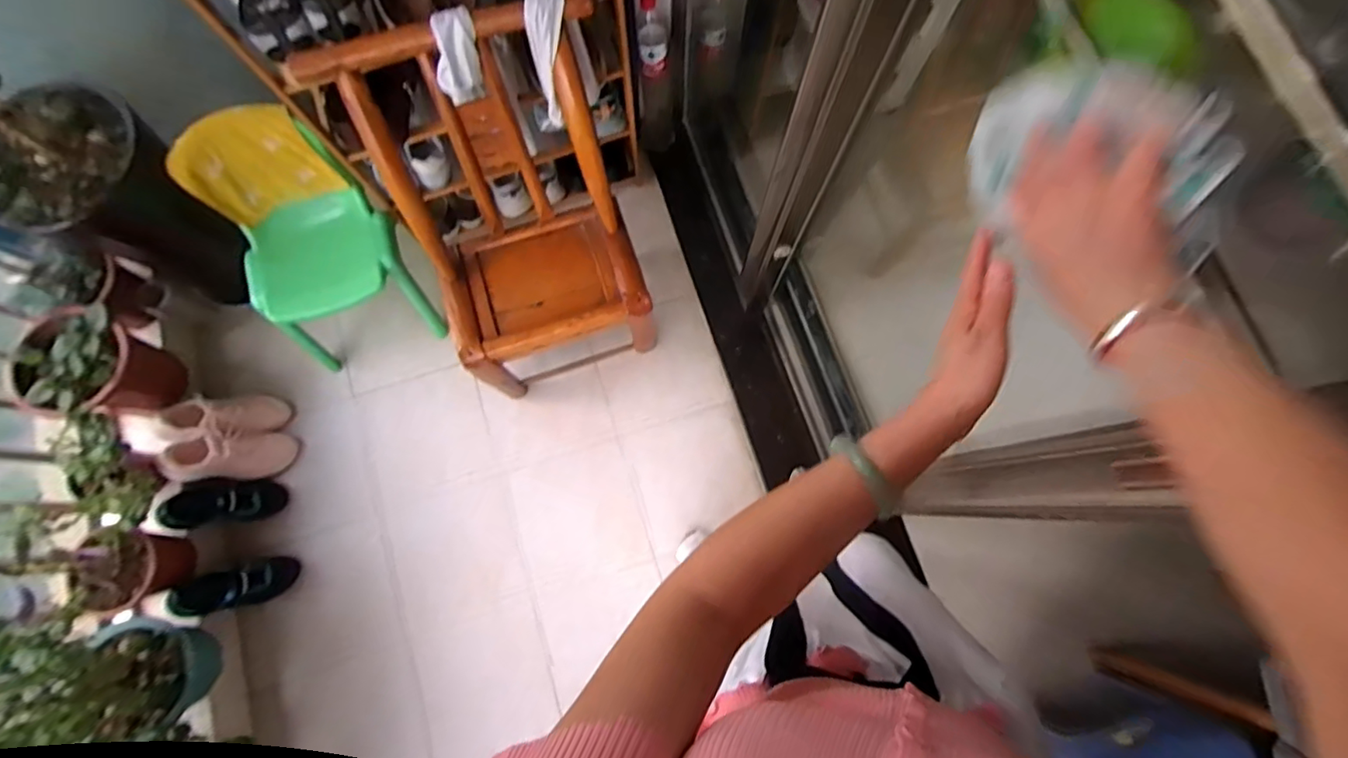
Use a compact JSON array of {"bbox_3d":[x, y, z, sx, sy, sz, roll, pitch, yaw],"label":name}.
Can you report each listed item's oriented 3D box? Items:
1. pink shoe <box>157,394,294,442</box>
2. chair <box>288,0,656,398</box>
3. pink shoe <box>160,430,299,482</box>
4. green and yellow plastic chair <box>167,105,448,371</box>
[{"bbox_3d":[-1.011,0.084,1.332,0.068,0.246,0.104,-29,74,39],"label":"pink shoe"},{"bbox_3d":[-0.285,-0.289,1.171,0.445,0.693,0.446,-21,78,-4],"label":"chair"},{"bbox_3d":[-0.993,0.176,1.316,0.087,0.249,0.090,-22,75,32],"label":"pink shoe"},{"bbox_3d":[-0.780,-0.284,1.263,0.316,0.477,0.318,-14,77,-2],"label":"green and yellow plastic chair"}]

